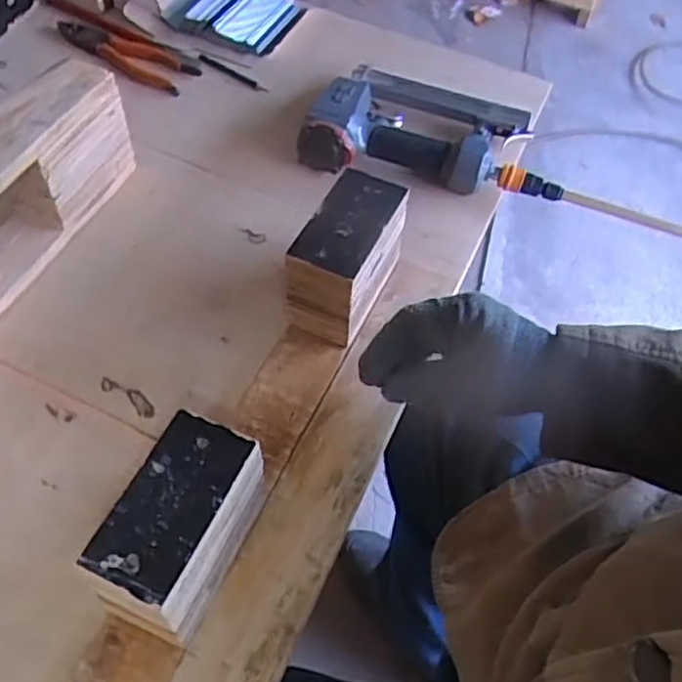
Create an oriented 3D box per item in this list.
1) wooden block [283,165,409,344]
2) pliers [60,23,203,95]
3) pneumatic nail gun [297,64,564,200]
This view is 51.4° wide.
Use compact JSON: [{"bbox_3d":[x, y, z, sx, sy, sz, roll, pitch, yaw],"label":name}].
[{"bbox_3d":[0.009,-0.071,0.621,0.065,0.100,0.119,23,57,13],"label":"wooden block"},{"bbox_3d":[-0.251,-0.338,0.828,0.178,0.028,0.049,27,58,16],"label":"pliers"},{"bbox_3d":[0.101,-0.232,0.770,0.269,0.053,0.151,8,55,3],"label":"pneumatic nail gun"}]

